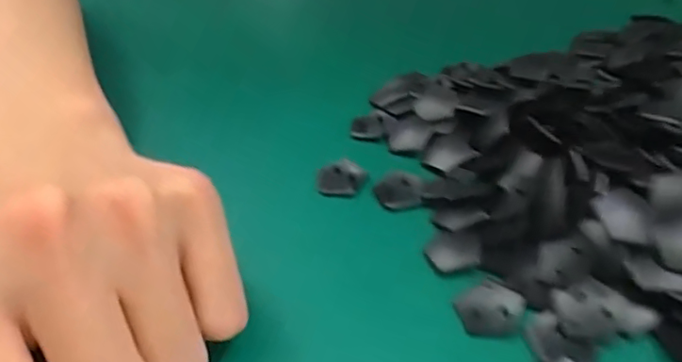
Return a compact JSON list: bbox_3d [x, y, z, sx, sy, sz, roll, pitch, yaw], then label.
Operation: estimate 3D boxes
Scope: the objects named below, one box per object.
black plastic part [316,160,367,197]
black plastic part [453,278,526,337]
[{"bbox_3d":[0.000,-0.001,0.220,0.018,0.004,0.016,-12,40,-4],"label":"black plastic part"},{"bbox_3d":[0.043,0.037,0.170,0.019,0.004,0.017,11,43,21],"label":"black plastic part"}]

